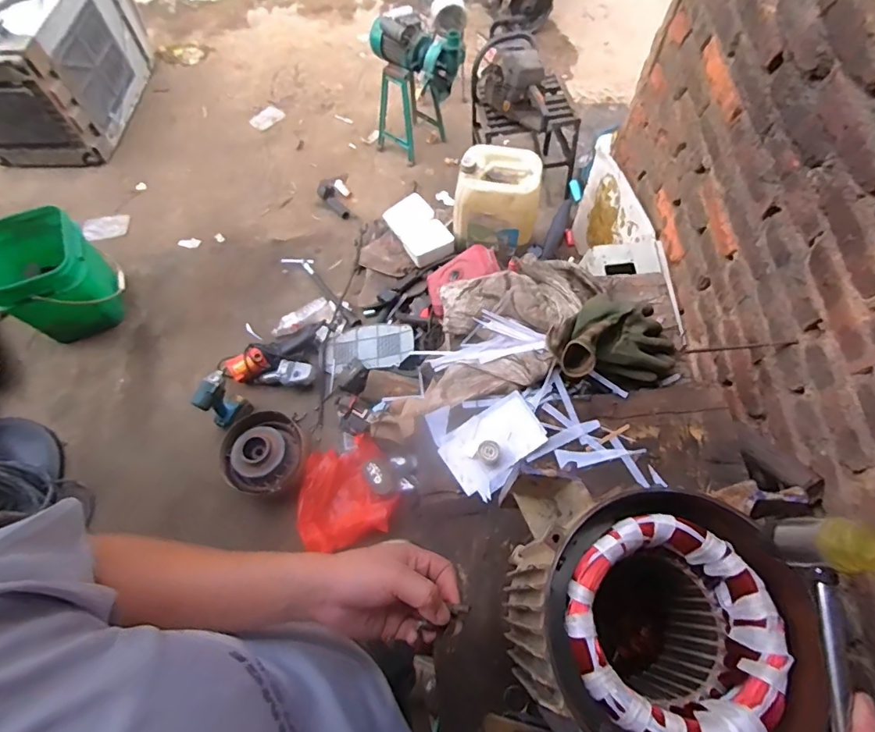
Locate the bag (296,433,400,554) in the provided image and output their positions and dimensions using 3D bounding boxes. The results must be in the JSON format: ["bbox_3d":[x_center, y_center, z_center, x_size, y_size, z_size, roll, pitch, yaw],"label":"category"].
[{"bbox_3d":[-0.289,0.381,1.492,0.302,0.057,0.303,-18,68,-6],"label":"bag"}]

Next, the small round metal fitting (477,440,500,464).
[{"bbox_3d":[0.076,0.127,0.721,0.031,0.030,0.028,27,70,12],"label":"small round metal fitting"}]

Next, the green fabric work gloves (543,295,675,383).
[{"bbox_3d":[0.268,-0.054,0.741,0.202,0.078,0.142,-1,67,1],"label":"green fabric work gloves"}]

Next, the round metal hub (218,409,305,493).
[{"bbox_3d":[-0.551,0.263,1.521,0.267,0.059,0.248,0,67,1],"label":"round metal hub"}]

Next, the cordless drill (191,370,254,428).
[{"bbox_3d":[-0.682,0.118,1.558,0.081,0.245,0.134,34,72,14],"label":"cordless drill"}]

